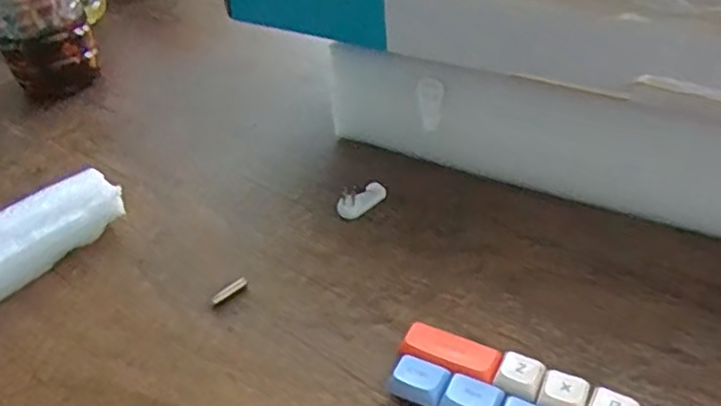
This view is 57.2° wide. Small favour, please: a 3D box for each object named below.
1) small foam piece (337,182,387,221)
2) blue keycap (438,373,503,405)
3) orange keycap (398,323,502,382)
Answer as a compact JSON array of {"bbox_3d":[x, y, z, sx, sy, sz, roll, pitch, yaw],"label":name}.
[{"bbox_3d":[0.001,-0.002,0.366,0.030,0.009,0.010,-26,44,-22],"label":"small foam piece"},{"bbox_3d":[0.044,0.078,0.259,0.022,0.004,0.019,16,45,24],"label":"blue keycap"},{"bbox_3d":[0.039,0.065,0.281,0.040,0.012,0.020,12,43,20],"label":"orange keycap"}]

